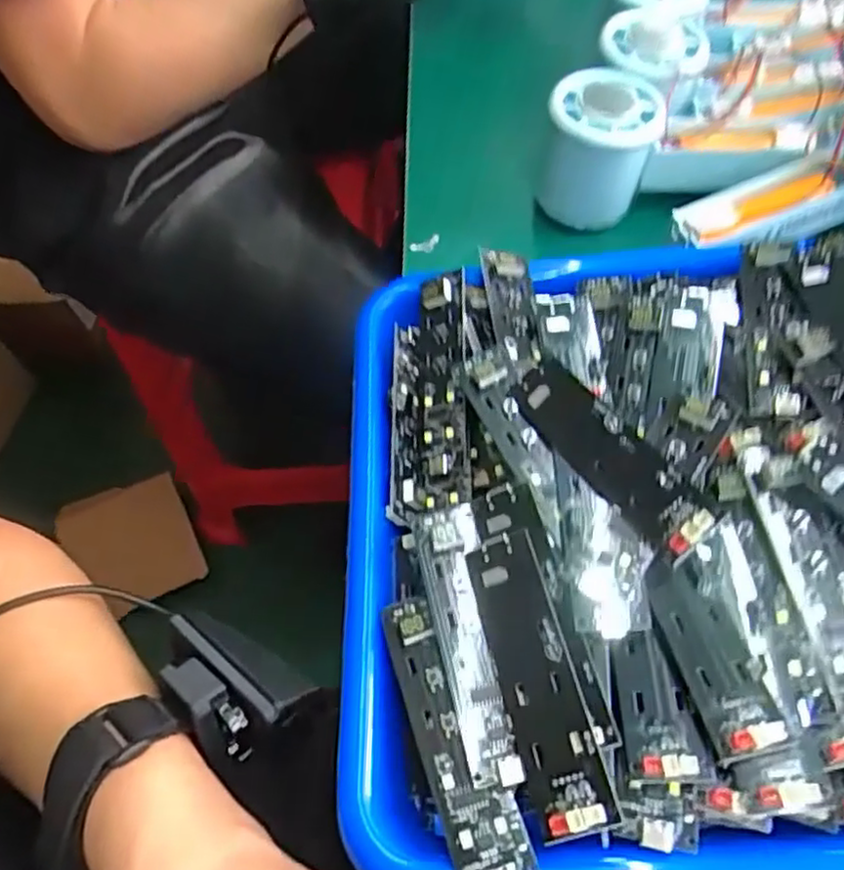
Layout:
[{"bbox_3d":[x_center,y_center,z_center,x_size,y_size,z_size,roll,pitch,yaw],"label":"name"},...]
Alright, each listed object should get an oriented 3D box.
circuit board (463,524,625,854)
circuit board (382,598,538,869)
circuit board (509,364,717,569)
[{"bbox_3d":[0.035,0.073,0.213,0.022,0.008,0.091,-13,58,-3],"label":"circuit board"},{"bbox_3d":[0.009,0.096,0.220,0.024,0.011,0.091,-17,58,-6],"label":"circuit board"},{"bbox_3d":[0.063,0.006,0.241,0.024,0.009,0.088,-49,58,13],"label":"circuit board"}]

